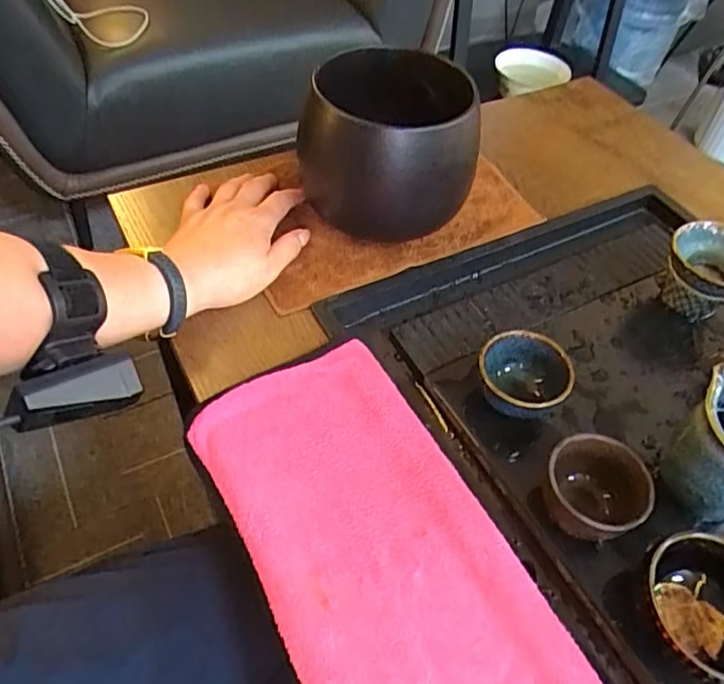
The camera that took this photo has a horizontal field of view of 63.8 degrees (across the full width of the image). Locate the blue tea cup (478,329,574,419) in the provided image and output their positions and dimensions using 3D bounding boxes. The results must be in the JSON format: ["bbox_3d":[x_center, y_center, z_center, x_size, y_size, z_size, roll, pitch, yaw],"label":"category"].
[{"bbox_3d":[0.111,0.027,0.410,0.061,0.044,0.063,2,51,-3],"label":"blue tea cup"}]

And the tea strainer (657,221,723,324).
[{"bbox_3d":[0.285,-0.056,0.480,0.071,0.066,0.060,35,57,22],"label":"tea strainer"}]

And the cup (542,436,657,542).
[{"bbox_3d":[0.144,0.090,0.359,0.056,0.050,0.057,2,51,-3],"label":"cup"}]

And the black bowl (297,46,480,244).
[{"bbox_3d":[0.019,-0.164,0.491,0.140,0.123,0.152,2,51,-3],"label":"black bowl"}]

